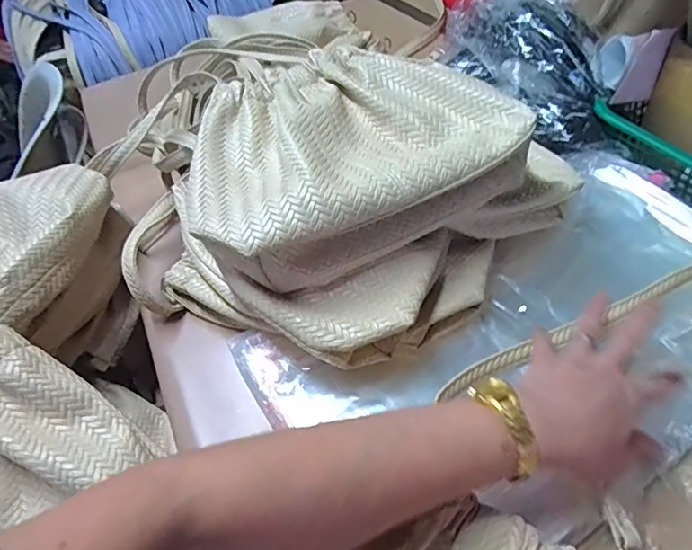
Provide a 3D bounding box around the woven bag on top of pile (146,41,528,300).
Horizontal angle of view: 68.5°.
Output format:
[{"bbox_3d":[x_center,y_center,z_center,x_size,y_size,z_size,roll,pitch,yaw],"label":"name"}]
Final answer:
[{"bbox_3d":[-0.007,-0.112,0.464,0.281,0.075,0.214,-22,50,-12],"label":"woven bag on top of pile"}]

